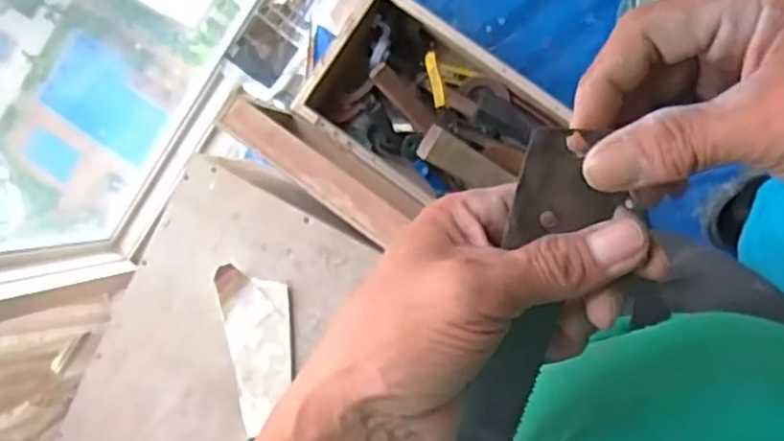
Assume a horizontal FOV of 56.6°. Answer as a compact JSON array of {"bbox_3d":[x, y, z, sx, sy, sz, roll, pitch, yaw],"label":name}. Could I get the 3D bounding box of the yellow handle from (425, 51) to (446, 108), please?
[{"bbox_3d":[0.077,-0.251,1.290,0.022,0.021,0.102,-14,91,7],"label":"yellow handle"}]

